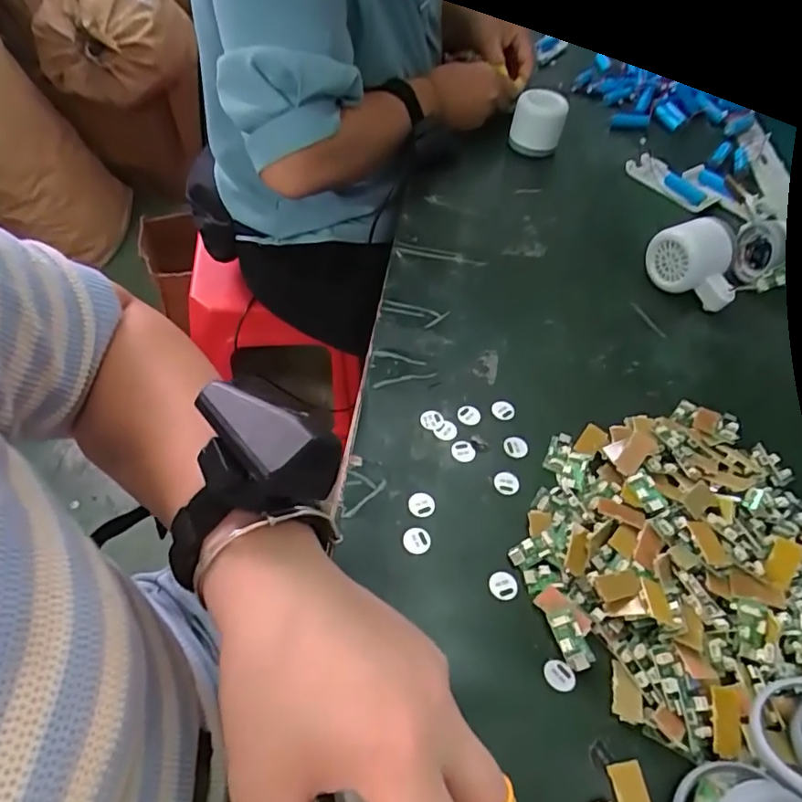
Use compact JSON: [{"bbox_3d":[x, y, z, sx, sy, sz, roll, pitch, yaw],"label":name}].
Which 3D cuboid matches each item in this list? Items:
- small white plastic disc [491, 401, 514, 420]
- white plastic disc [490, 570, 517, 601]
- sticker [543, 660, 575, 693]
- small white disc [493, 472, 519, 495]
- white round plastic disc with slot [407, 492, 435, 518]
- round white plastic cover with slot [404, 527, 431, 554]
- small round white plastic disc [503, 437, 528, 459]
[{"bbox_3d":[0.078,0.007,0.424,0.018,0.004,0.016,16,52,7],"label":"small white plastic disc"},{"bbox_3d":[0.062,0.111,0.334,0.018,0.004,0.017,1,51,-5],"label":"white plastic disc"},{"bbox_3d":[0.086,0.150,0.302,0.017,0.004,0.015,23,53,12],"label":"sticker"},{"bbox_3d":[0.073,0.057,0.384,0.016,0.004,0.017,3,51,-4],"label":"small white disc"},{"bbox_3d":[0.014,0.068,0.362,0.017,0.004,0.016,3,51,-4],"label":"white round plastic disc with slot"},{"bbox_3d":[0.010,0.087,0.346,0.017,0.004,0.017,3,51,-4],"label":"round white plastic cover with slot"},{"bbox_3d":[0.084,0.033,0.404,0.018,0.004,0.017,3,51,-4],"label":"small round white plastic disc"}]

